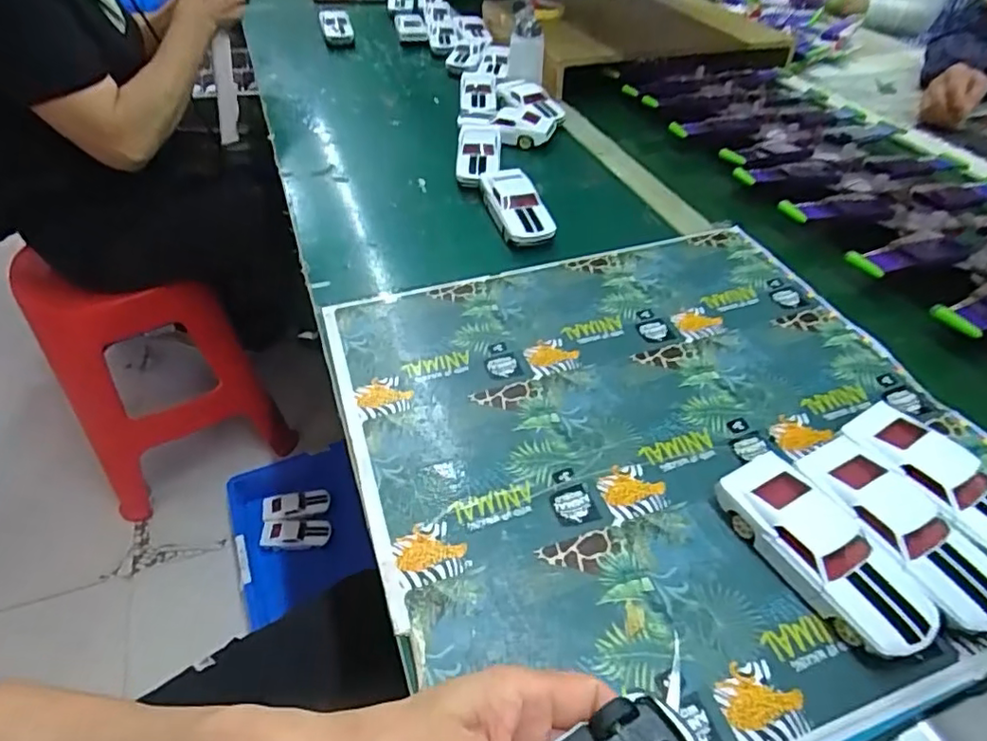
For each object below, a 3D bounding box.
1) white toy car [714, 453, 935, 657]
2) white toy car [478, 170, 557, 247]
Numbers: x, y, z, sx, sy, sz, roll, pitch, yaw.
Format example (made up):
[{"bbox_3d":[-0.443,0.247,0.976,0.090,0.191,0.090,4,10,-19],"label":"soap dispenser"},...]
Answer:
[{"bbox_3d":[0.198,0.110,0.351,0.047,0.034,0.126,-23,49,-21],"label":"white toy car"},{"bbox_3d":[0.024,-0.179,0.640,0.050,0.035,0.124,-12,46,-11],"label":"white toy car"}]

